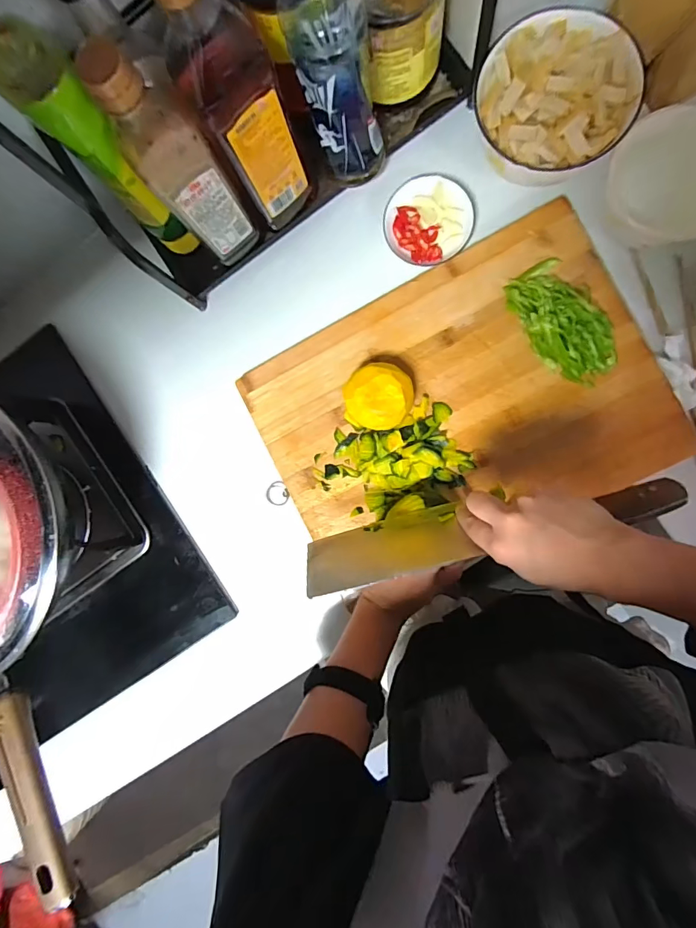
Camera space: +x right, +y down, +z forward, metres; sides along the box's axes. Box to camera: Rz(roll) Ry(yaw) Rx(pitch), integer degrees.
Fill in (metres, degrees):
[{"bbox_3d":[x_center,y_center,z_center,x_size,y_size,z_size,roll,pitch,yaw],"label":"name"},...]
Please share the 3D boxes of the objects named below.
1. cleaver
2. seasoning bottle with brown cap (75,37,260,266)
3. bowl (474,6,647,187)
[{"bbox_3d":[0.117,0.060,0.389,0.314,0.093,0.023,-14,109,9],"label":"cleaver"},{"bbox_3d":[-0.149,-0.264,0.392,0.056,0.233,0.057,-36,86,6],"label":"seasoning bottle with brown cap"},{"bbox_3d":[0.201,-0.358,0.433,0.144,0.085,0.138,0,90,8],"label":"bowl"}]

